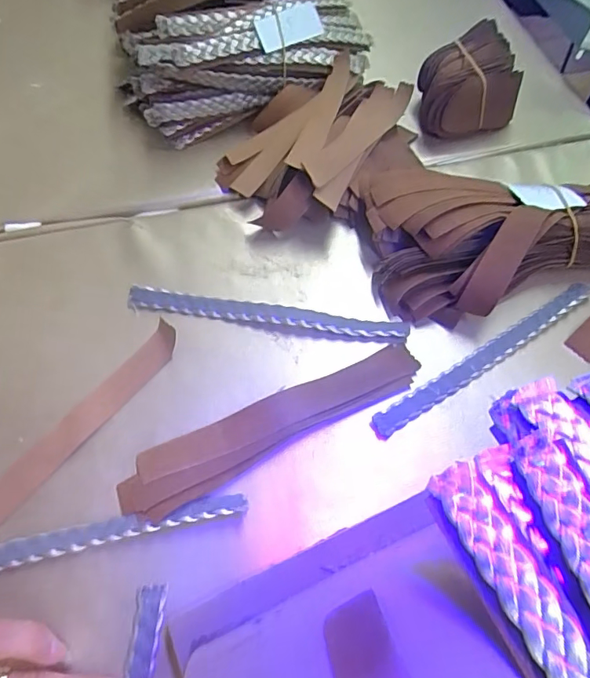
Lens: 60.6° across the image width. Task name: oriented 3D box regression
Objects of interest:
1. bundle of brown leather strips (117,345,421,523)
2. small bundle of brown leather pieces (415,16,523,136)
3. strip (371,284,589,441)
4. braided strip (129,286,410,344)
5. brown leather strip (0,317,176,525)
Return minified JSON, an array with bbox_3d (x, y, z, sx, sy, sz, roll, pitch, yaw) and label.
[{"bbox_3d":[-0.009,0.046,0.277,0.175,0.009,0.035,-24,63,-14],"label":"bundle of brown leather strips"},{"bbox_3d":[0.132,-0.200,0.396,0.076,0.056,0.054,-14,61,-9],"label":"small bundle of brown leather pieces"},{"bbox_3d":[0.114,0.010,0.300,0.167,0.005,0.013,-30,64,-17],"label":"strip"},{"bbox_3d":[-0.017,-0.015,0.311,0.171,0.009,0.013,8,60,4],"label":"braided strip"},{"bbox_3d":[-0.122,0.048,0.273,0.021,0.008,0.153,33,65,17],"label":"brown leather strip"}]

